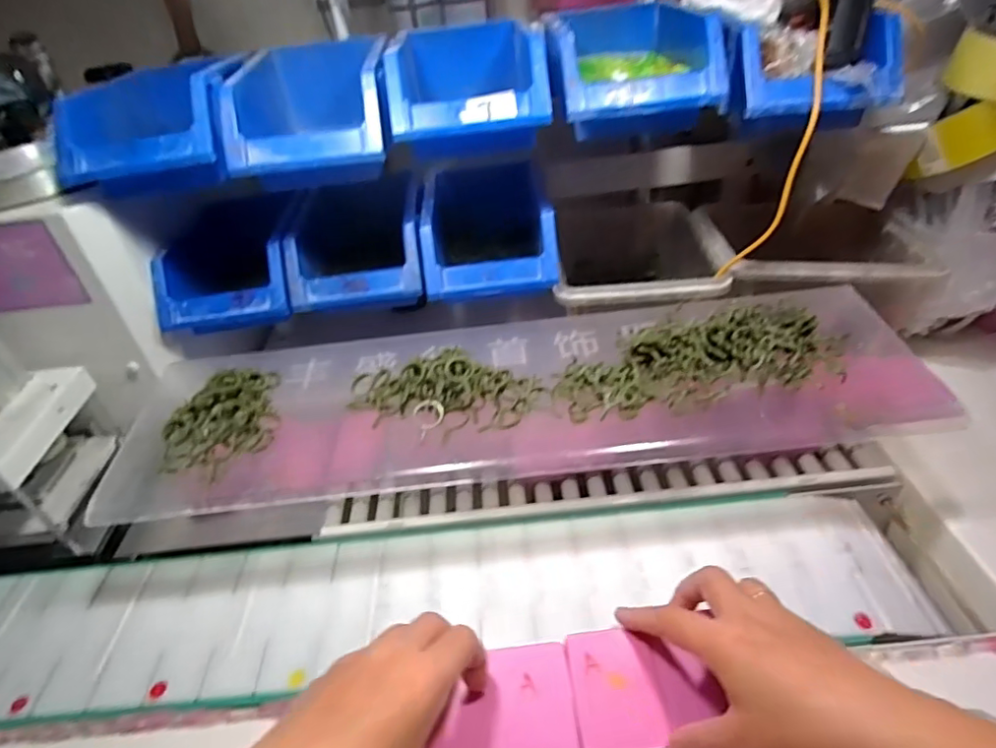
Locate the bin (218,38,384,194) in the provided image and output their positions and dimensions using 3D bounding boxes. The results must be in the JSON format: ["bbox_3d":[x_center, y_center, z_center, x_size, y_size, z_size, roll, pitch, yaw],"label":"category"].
[{"bbox_3d":[-0.160,-0.239,0.502,0.124,0.082,0.205,-9,37,-2],"label":"bin"}]

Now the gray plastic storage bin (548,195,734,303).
[{"bbox_3d":[0.145,-0.108,0.604,0.155,0.096,0.198,-1,38,8],"label":"gray plastic storage bin"}]

